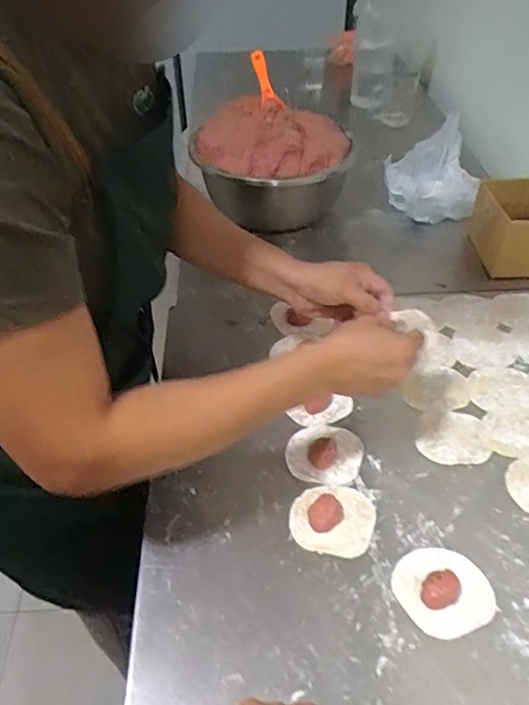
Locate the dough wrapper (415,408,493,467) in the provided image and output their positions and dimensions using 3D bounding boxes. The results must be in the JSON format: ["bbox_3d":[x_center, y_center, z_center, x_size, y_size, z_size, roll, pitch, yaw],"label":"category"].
[{"bbox_3d":[0.221,0.101,0.642,0.081,0.004,0.076,1,50,-1],"label":"dough wrapper"}]

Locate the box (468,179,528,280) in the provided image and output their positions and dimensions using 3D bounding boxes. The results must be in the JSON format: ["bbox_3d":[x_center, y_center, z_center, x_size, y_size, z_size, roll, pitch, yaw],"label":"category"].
[{"bbox_3d":[0.409,-0.194,0.863,0.137,0.098,0.136,-1,45,0],"label":"box"}]

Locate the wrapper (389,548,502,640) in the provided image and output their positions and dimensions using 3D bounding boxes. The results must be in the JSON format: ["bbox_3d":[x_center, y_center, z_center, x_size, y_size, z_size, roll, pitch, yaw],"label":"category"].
[{"bbox_3d":[0.169,0.219,0.518,0.082,0.025,0.081,-1,45,1],"label":"wrapper"}]

